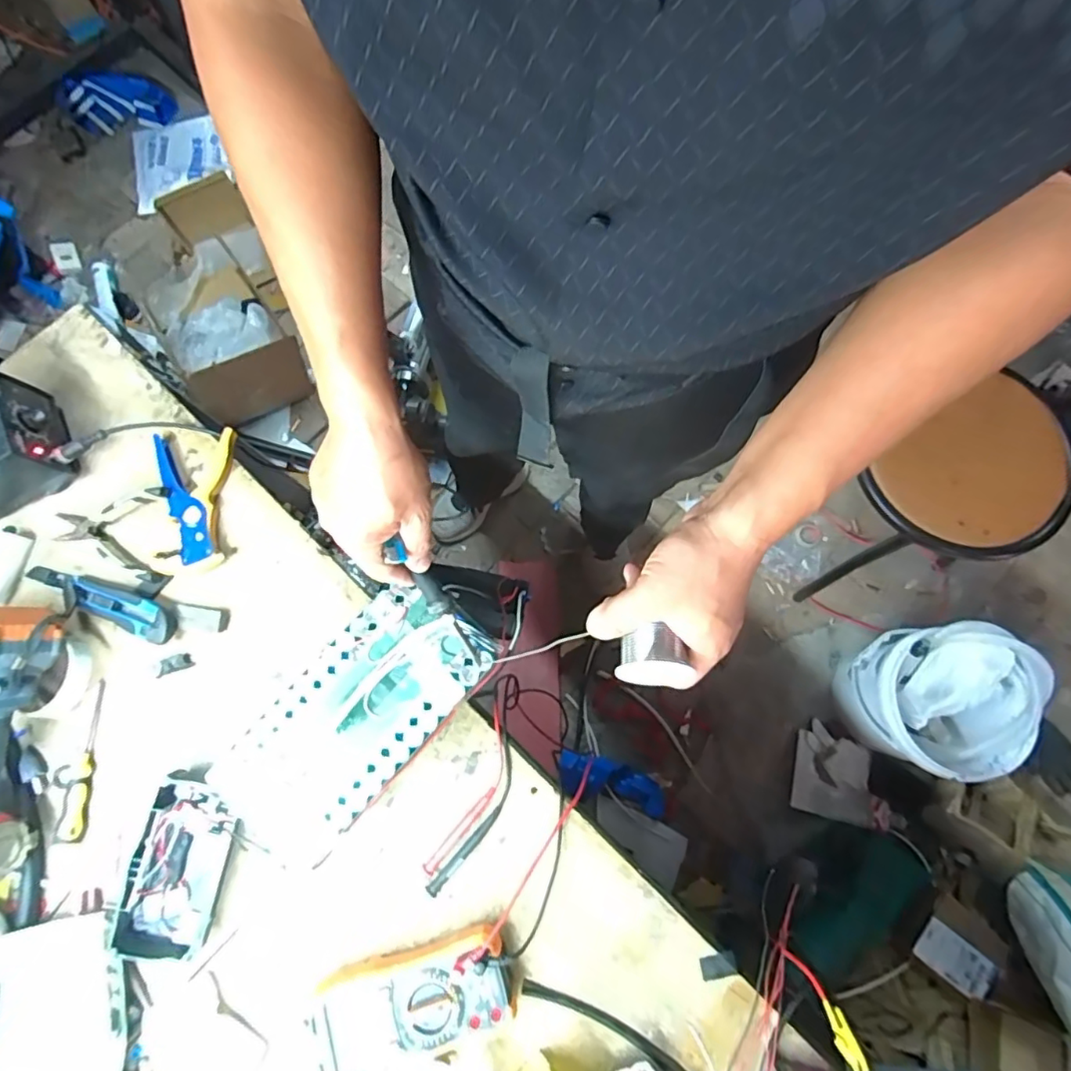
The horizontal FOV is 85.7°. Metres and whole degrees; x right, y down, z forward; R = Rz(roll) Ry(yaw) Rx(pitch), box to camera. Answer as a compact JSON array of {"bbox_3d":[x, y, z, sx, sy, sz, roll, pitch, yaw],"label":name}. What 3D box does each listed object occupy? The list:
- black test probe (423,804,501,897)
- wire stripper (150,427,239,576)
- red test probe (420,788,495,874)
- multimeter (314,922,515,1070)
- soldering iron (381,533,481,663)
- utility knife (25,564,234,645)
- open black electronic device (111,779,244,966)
[{"bbox_3d":[-0.071,0.309,0.566,0.014,0.009,0.098,40,79,9],"label":"black test probe"},{"bbox_3d":[-0.378,-0.038,0.643,0.085,0.020,0.162,-7,76,-2],"label":"wire stripper"},{"bbox_3d":[-0.074,0.287,0.564,0.012,0.006,0.097,39,79,9],"label":"red test probe"},{"bbox_3d":[-0.107,0.414,0.518,0.171,0.049,0.080,-15,77,-4],"label":"multimeter"},{"bbox_3d":[-0.086,0.058,0.511,0.020,0.153,0.028,-34,36,-8],"label":"soldering iron"},{"bbox_3d":[-0.448,0.077,0.619,0.233,0.022,0.047,13,76,3],"label":"utility knife"},{"bbox_3d":[-0.333,0.314,0.546,0.084,0.034,0.152,12,76,3],"label":"open black electronic device"}]

